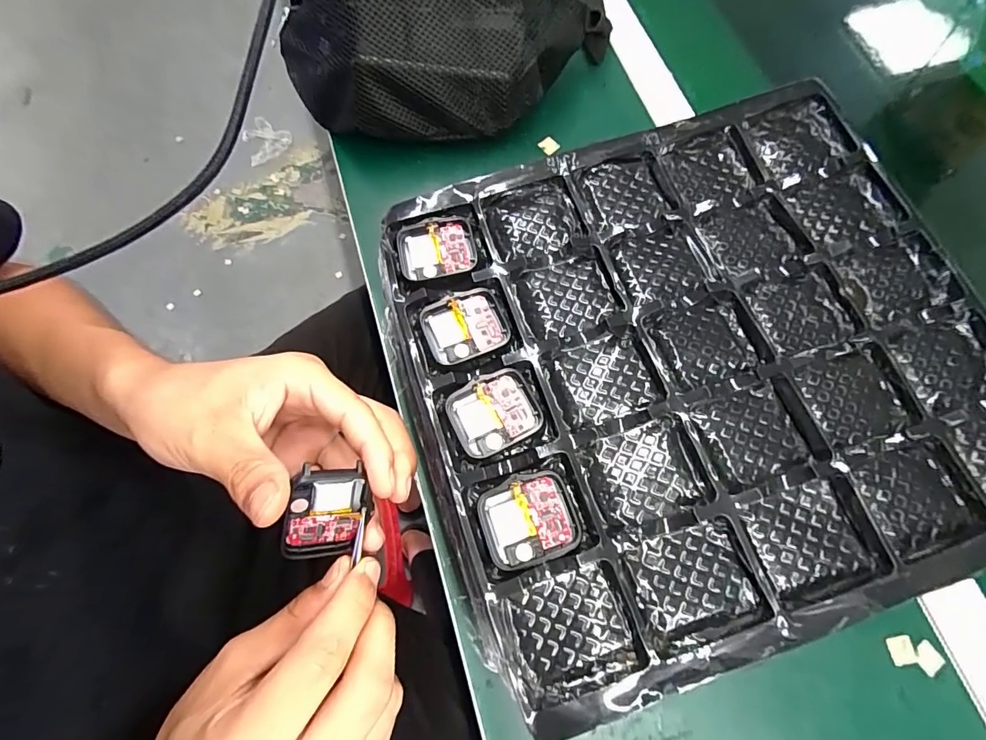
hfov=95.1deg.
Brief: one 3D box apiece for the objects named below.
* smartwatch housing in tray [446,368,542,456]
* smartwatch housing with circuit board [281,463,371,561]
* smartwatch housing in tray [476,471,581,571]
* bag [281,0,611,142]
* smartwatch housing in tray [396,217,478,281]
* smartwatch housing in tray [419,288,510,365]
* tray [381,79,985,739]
[{"bbox_3d":[0.001,0.022,0.226,0.041,0.007,0.038,-26,73,-9],"label":"smartwatch housing in tray"},{"bbox_3d":[-0.076,0.064,0.207,0.036,0.009,0.045,6,109,-30],"label":"smartwatch housing with circuit board"},{"bbox_3d":[0.016,0.069,0.209,0.043,0.009,0.037,-17,72,-7],"label":"smartwatch housing in tray"},{"bbox_3d":[-0.033,-0.281,0.390,0.297,0.113,0.131,-9,71,-4],"label":"bag"},{"bbox_3d":[-0.031,-0.067,0.256,0.044,0.010,0.036,-11,72,-5],"label":"smartwatch housing in tray"},{"bbox_3d":[-0.015,-0.023,0.240,0.043,0.006,0.036,-21,73,-8],"label":"smartwatch housing in tray"},{"bbox_3d":[0.107,-0.011,0.234,0.296,0.021,0.261,-18,72,-7],"label":"tray"}]

